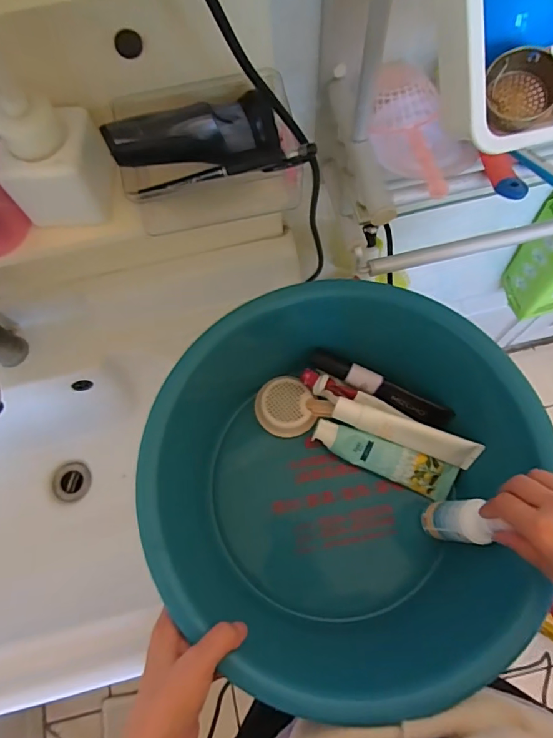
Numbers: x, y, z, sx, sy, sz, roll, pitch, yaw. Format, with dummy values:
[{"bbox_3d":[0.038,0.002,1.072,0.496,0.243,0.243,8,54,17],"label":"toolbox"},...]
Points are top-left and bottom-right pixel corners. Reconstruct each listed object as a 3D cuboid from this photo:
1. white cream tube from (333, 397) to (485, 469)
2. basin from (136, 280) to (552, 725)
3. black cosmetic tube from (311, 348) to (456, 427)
[{"bbox_3d":[0.140,0.070,0.512,0.157,0.035,0.025,18,72,9],"label":"white cream tube"},{"bbox_3d":[0.068,0.108,0.472,0.360,0.148,0.351,-1,70,2],"label":"basin"},{"bbox_3d":[0.119,0.022,0.533,0.168,0.030,0.025,23,73,10],"label":"black cosmetic tube"}]

